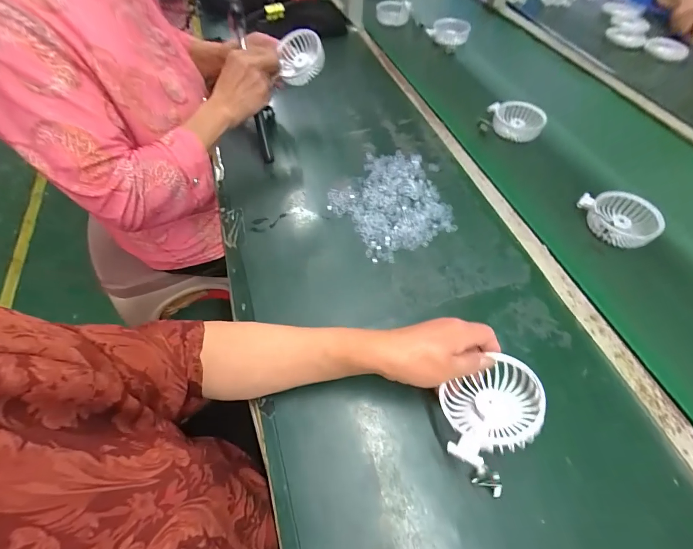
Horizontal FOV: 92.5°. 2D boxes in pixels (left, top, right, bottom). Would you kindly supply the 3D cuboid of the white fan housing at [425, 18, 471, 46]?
[{"bbox_3d":[0.253,-0.594,0.814,0.091,0.038,0.071,-20,59,-10],"label":"white fan housing"}]

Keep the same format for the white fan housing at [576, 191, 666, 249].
[{"bbox_3d":[0.407,-0.082,0.489,0.087,0.030,0.093,-6,58,-2],"label":"white fan housing"}]

